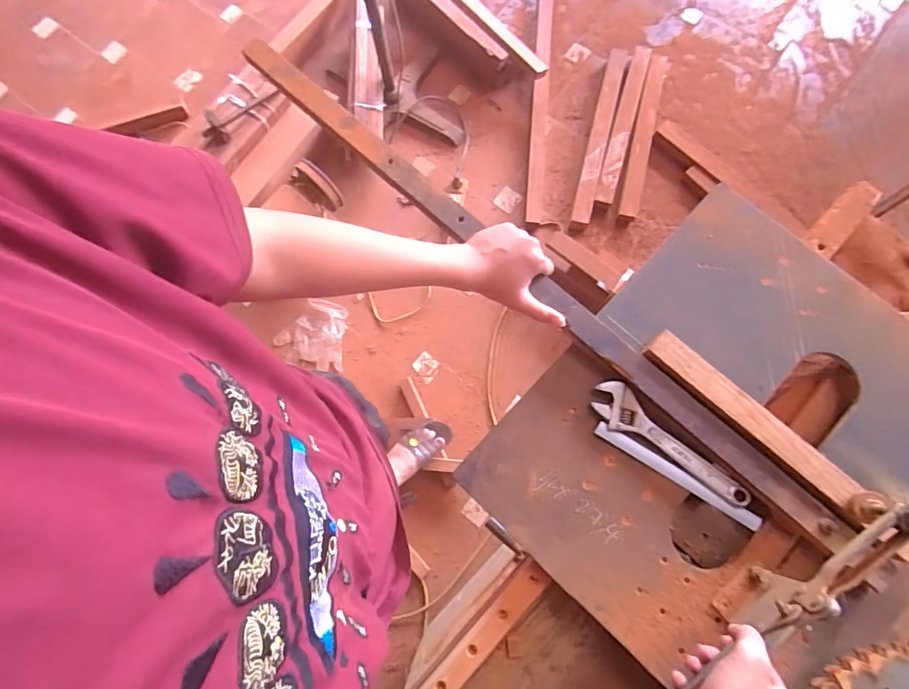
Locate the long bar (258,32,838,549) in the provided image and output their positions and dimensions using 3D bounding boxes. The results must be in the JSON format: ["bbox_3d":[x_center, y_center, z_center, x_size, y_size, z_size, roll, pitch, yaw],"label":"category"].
[{"bbox_3d":[0.060,-0.098,0.580,0.895,0.026,0.042,42,79,10],"label":"long bar"}]

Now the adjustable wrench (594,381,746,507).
[{"bbox_3d":[0.237,0.117,0.533,0.196,0.011,0.046,42,82,10],"label":"adjustable wrench"}]

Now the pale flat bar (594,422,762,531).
[{"bbox_3d":[0.247,0.147,0.531,0.198,0.005,0.018,31,92,6],"label":"pale flat bar"}]

